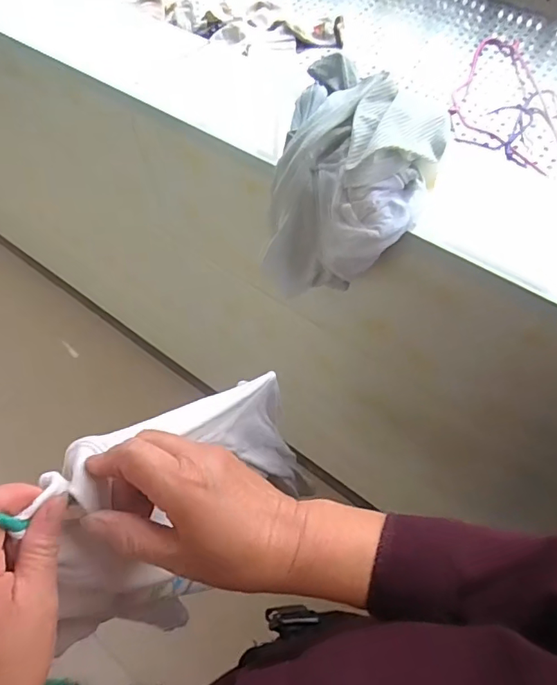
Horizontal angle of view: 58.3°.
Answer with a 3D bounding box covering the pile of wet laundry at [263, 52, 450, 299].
[{"bbox_3d":[0.074,-0.159,0.476,0.146,0.107,0.201,10,60,10],"label":"pile of wet laundry"}]

